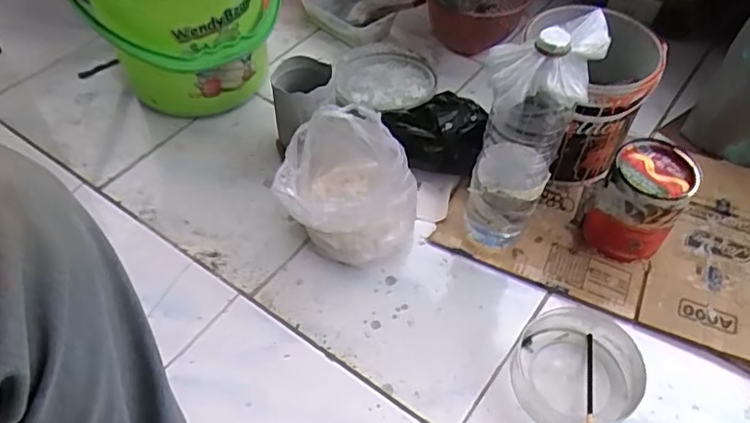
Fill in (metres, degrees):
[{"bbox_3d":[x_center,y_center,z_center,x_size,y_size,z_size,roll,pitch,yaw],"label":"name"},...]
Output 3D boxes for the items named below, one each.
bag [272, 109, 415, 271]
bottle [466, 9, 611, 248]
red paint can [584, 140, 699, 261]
[{"bbox_3d":[-0.031,-0.029,0.729,0.166,0.154,0.142,-1,51,-3],"label":"bag"},{"bbox_3d":[0.168,-0.071,0.686,0.102,0.308,0.122,19,52,13],"label":"bottle"},{"bbox_3d":[0.341,-0.014,0.759,0.098,0.128,0.118,22,53,15],"label":"red paint can"}]

